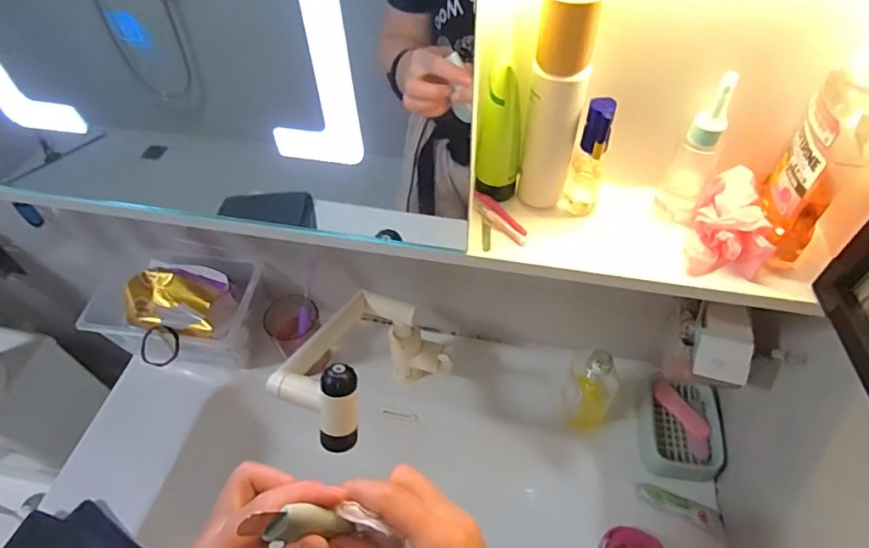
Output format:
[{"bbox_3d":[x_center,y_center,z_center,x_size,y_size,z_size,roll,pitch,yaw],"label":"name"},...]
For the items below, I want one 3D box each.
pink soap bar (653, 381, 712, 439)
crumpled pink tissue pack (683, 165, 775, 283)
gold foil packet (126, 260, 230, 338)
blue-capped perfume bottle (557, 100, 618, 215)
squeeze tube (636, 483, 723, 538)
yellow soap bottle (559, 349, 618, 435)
[{"bbox_3d":[0.310,0.170,0.659,0.023,0.016,0.078,-31,56,-21],"label":"pink soap bar"},{"bbox_3d":[0.228,-0.039,0.408,0.052,0.051,0.067,6,52,7],"label":"crumpled pink tissue pack"},{"bbox_3d":[-0.333,0.029,0.684,0.121,0.035,0.093,12,52,11],"label":"gold foil packet"},{"bbox_3d":[0.122,-0.090,0.420,0.028,0.101,0.024,15,53,14],"label":"blue-capped perfume bottle"},{"bbox_3d":[0.287,0.272,0.615,0.098,0.012,0.024,17,54,15],"label":"squeeze tube"},{"bbox_3d":[0.191,0.142,0.645,0.065,0.133,0.053,18,54,16],"label":"yellow soap bottle"}]

